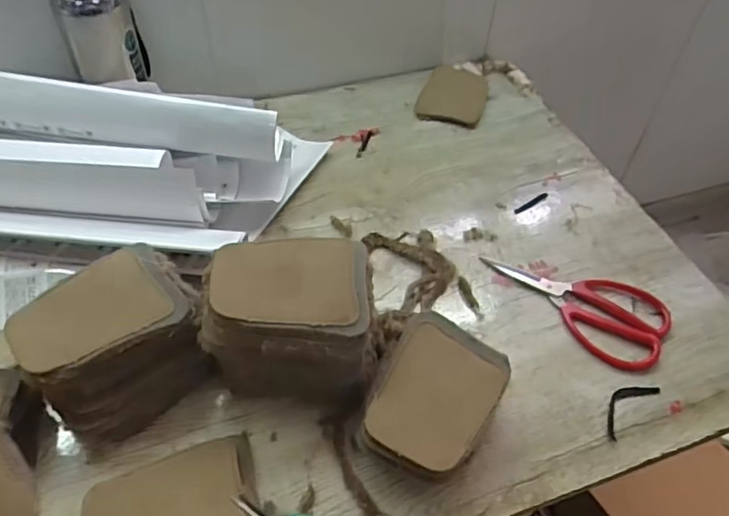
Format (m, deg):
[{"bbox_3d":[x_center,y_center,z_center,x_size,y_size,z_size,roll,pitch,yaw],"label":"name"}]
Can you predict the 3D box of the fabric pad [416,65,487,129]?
[{"bbox_3d":[0.122,-0.223,0.813,0.086,0.026,0.096,14,49,9],"label":"fabric pad"}]

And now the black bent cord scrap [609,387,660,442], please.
[{"bbox_3d":[0.232,0.130,0.528,0.077,0.008,0.026,-31,57,-27],"label":"black bent cord scrap"}]

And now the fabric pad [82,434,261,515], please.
[{"bbox_3d":[-0.140,0.187,0.441,0.118,0.030,0.083,-11,50,-12],"label":"fabric pad"}]

